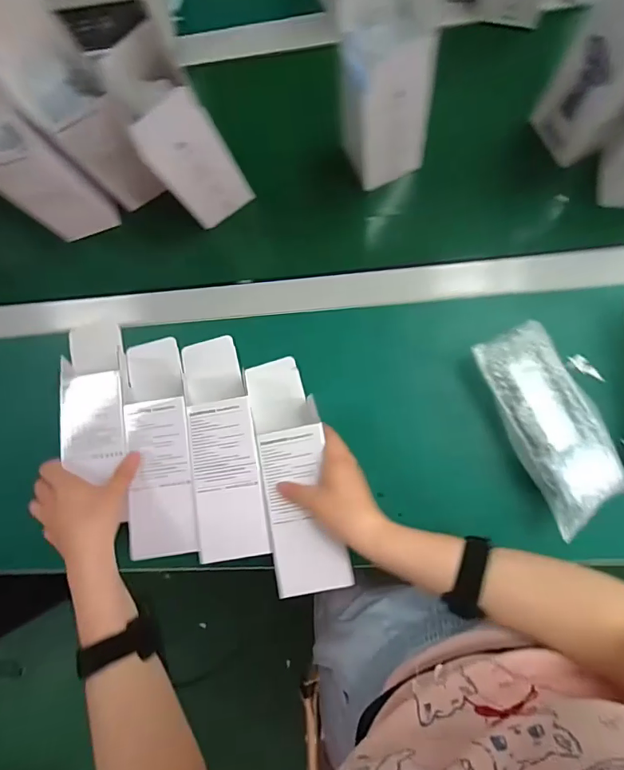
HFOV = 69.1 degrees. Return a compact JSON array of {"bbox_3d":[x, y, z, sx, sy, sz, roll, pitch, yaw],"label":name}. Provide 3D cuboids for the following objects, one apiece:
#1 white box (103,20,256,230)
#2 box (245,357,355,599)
[{"bbox_3d":[-0.130,-0.252,0.479,0.078,0.183,0.087,-26,81,3],"label":"white box"},{"bbox_3d":[-0.018,0.088,0.481,0.071,0.054,0.244,-13,70,5],"label":"box"}]

